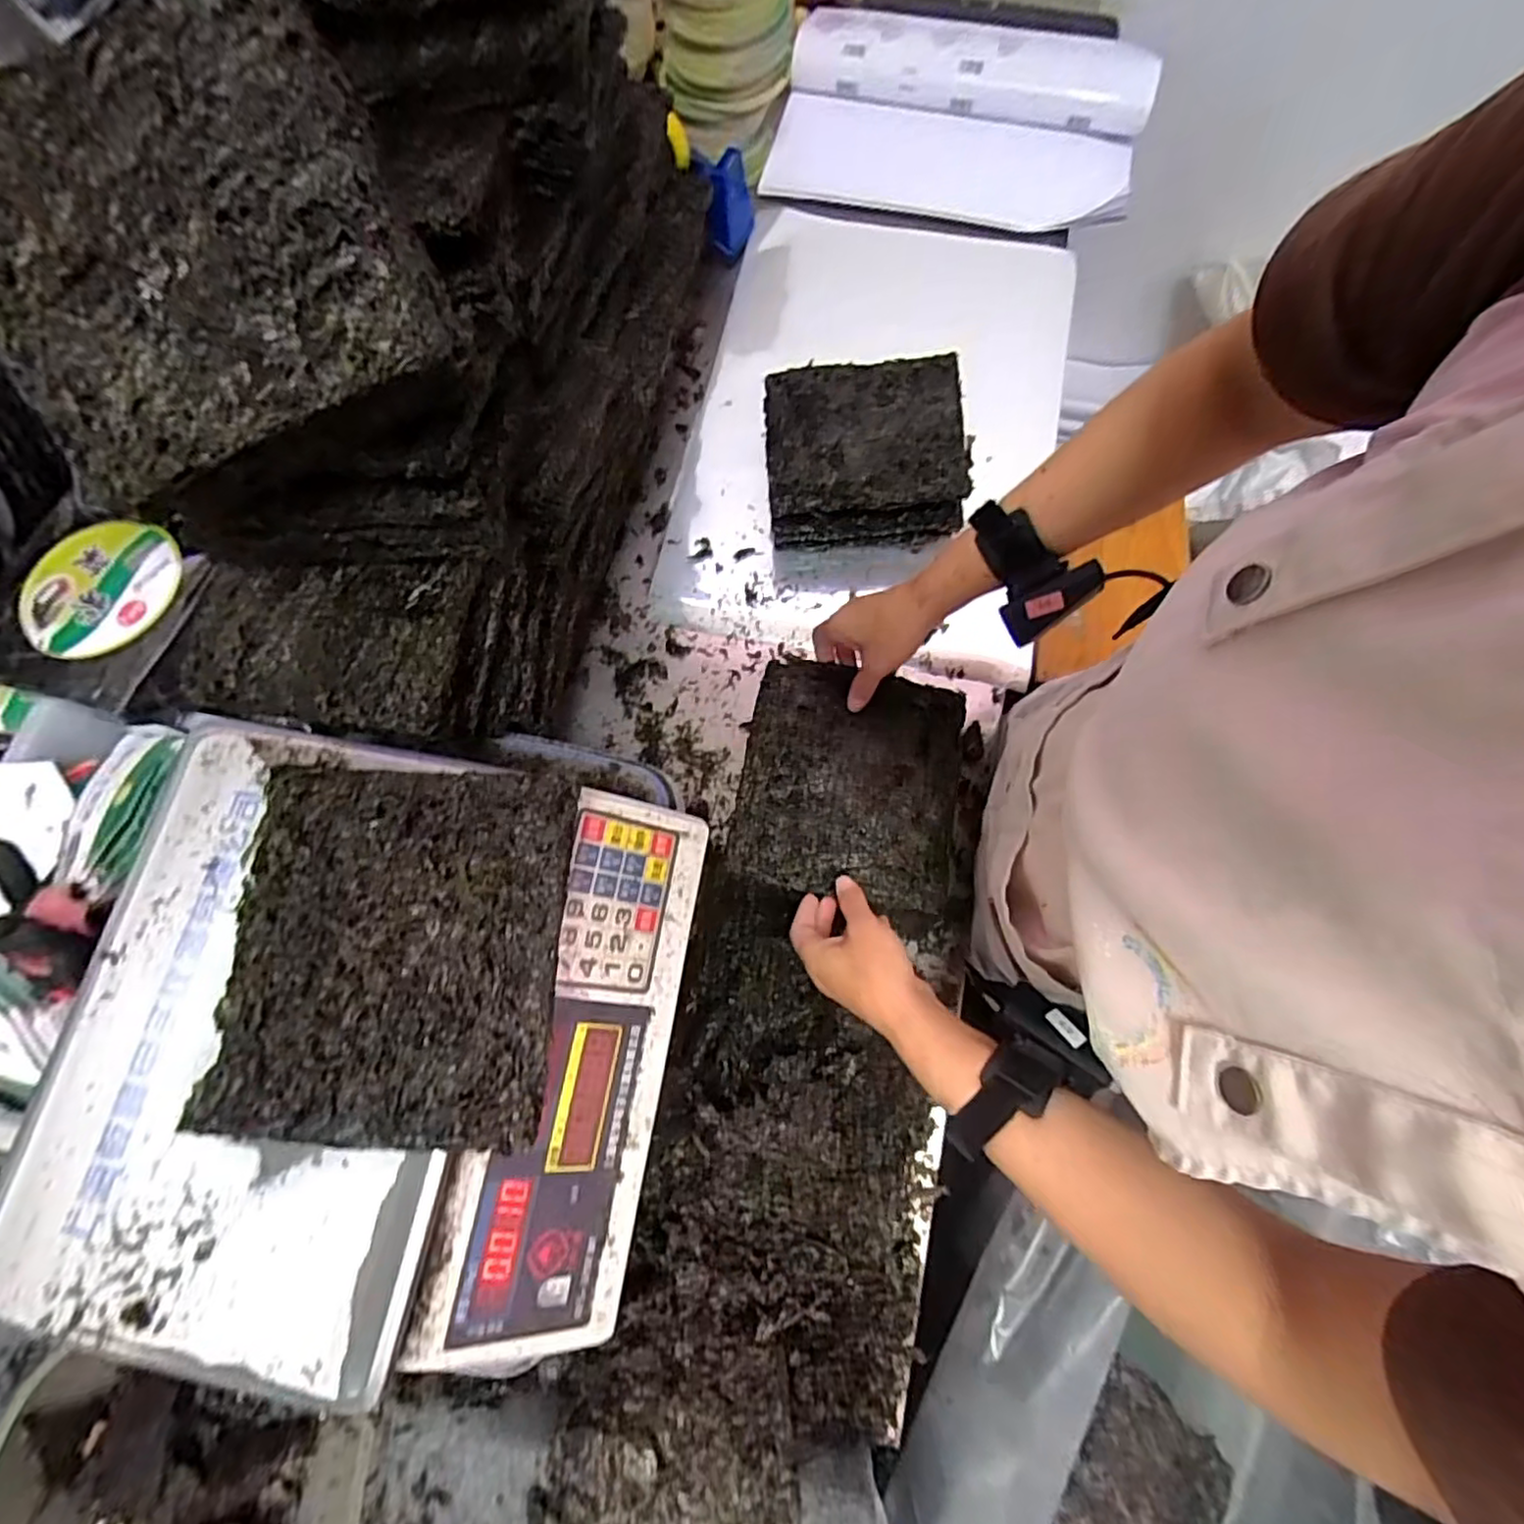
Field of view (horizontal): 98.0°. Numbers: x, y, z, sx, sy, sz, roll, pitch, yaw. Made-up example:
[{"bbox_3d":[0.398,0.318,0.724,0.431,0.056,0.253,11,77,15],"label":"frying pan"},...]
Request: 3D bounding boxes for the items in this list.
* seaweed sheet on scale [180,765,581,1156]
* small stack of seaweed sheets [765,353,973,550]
[{"bbox_3d":[-0.199,0.099,0.360,0.176,0.011,0.193,1,75,2],"label":"seaweed sheet on scale"},{"bbox_3d":[0.109,-0.337,0.727,0.202,0.091,0.185,-1,75,2],"label":"small stack of seaweed sheets"}]

